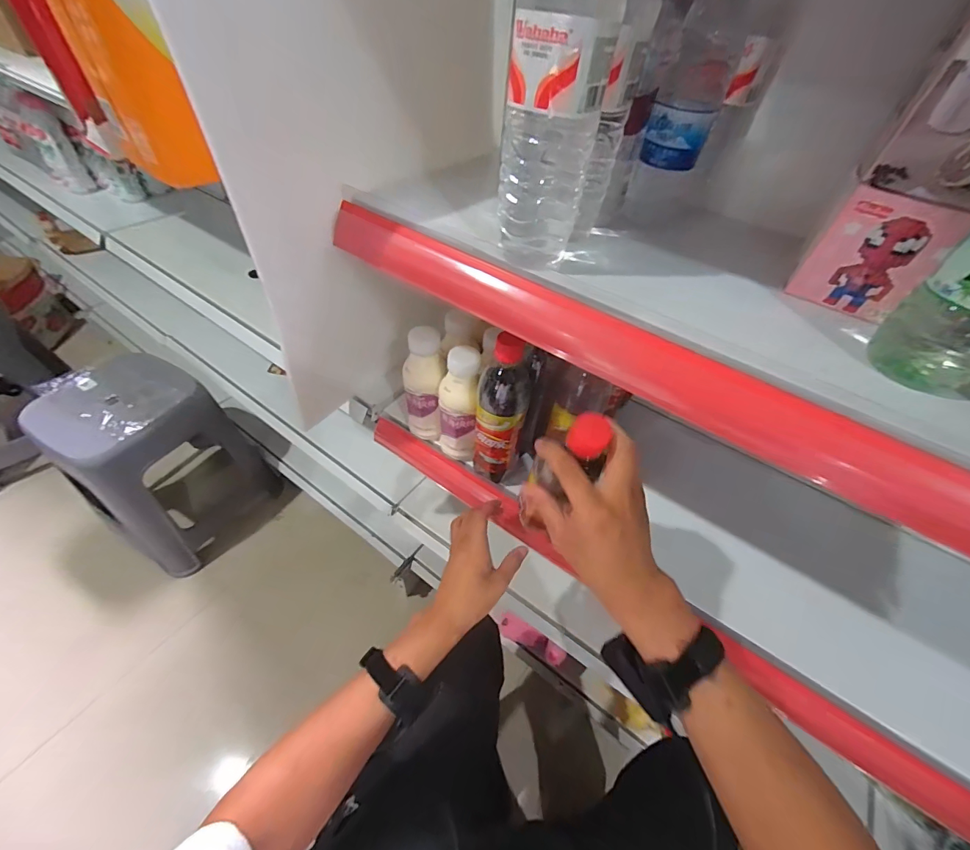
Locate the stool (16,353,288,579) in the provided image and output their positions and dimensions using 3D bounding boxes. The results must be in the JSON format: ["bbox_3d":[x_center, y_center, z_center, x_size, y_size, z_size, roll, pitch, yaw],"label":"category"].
[{"bbox_3d":[-0.882,0.094,1.129,0.337,0.464,0.364,24,51,16],"label":"stool"}]

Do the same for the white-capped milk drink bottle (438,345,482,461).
[{"bbox_3d":[-0.036,-0.020,0.549,0.052,0.168,0.051,2,49,-3],"label":"white-capped milk drink bottle"}]

